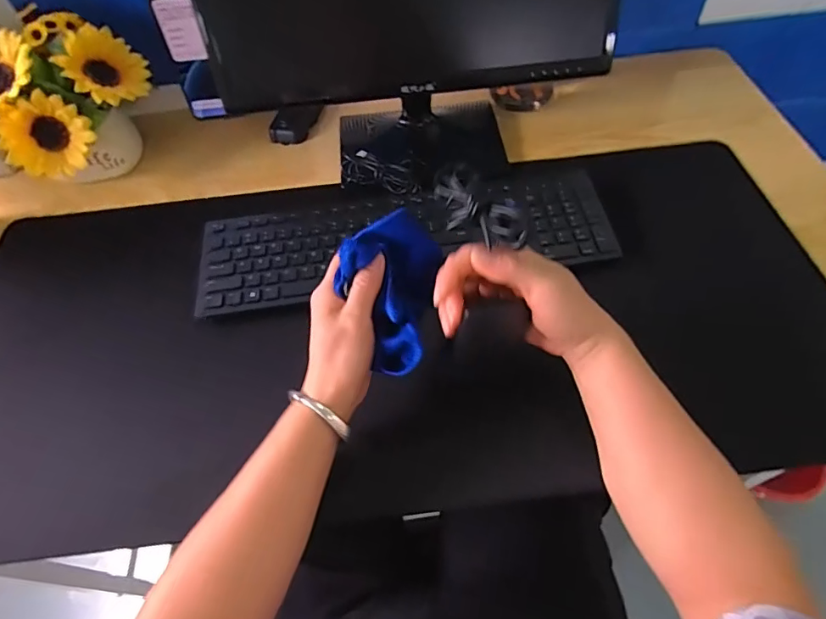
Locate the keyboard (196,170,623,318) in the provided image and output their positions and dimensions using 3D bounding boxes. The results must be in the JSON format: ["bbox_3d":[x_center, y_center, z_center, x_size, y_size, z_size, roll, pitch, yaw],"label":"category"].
[{"bbox_3d":[-0.009,-0.079,0.525,0.435,0.013,0.120,-8,57,-1],"label":"keyboard"}]

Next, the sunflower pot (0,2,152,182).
[{"bbox_3d":[-0.412,-0.242,0.580,0.189,0.162,0.146,-35,61,-17],"label":"sunflower pot"}]

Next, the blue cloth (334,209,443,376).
[{"bbox_3d":[-0.022,-0.017,0.374,0.074,0.022,0.121,17,77,-12],"label":"blue cloth"}]

